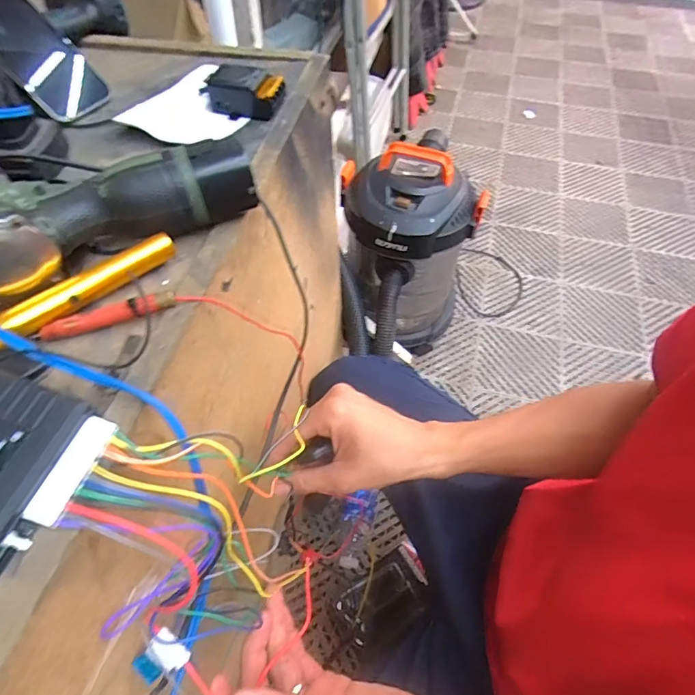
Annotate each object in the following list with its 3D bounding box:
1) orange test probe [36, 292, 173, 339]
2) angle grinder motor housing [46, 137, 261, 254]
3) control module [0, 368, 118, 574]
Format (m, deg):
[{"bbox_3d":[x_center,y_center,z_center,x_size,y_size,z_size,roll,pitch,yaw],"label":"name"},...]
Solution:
[{"bbox_3d":[-0.150,-0.020,0.287,0.081,0.014,0.009,-13,56,-10],"label":"orange test probe"},{"bbox_3d":[-0.134,-0.106,0.313,0.136,0.039,0.046,-18,56,-13],"label":"angle grinder motor housing"},{"bbox_3d":[-0.166,0.058,0.219,0.068,0.025,0.084,18,56,12],"label":"control module"}]

